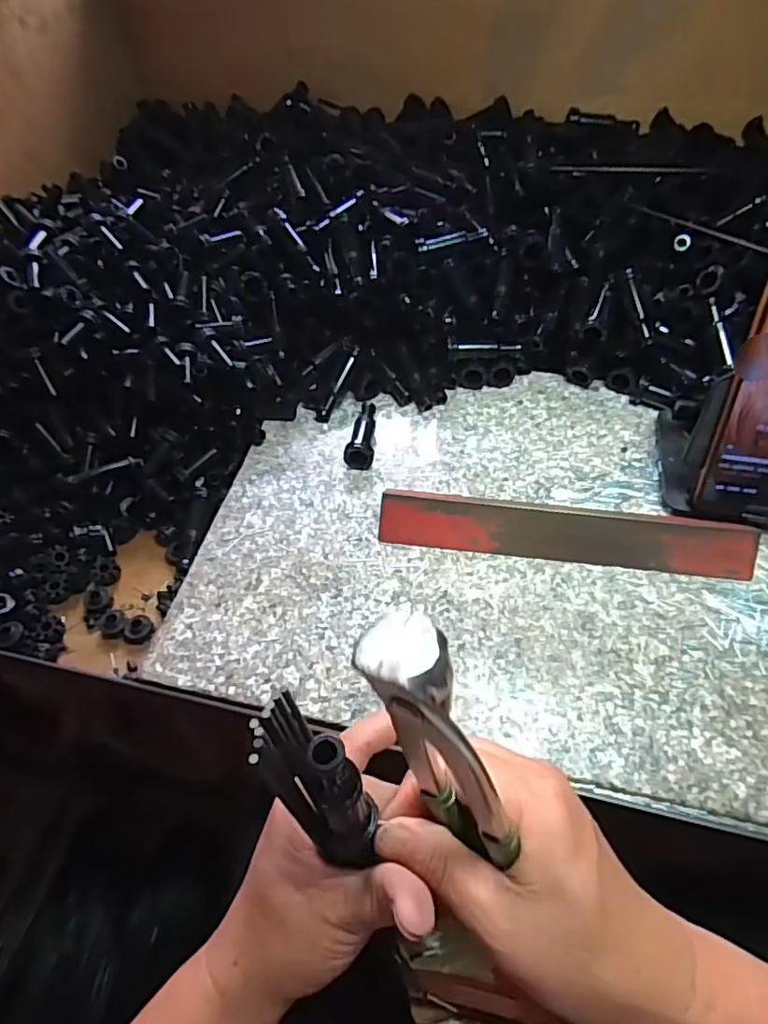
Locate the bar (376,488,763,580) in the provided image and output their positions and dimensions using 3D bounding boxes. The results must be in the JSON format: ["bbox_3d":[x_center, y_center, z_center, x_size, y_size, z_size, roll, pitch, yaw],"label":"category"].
[{"bbox_3d":[0.125,0.015,0.409,0.252,0.008,0.037,6,93,5],"label":"bar"}]

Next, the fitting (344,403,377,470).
[{"bbox_3d":[-0.017,-0.064,0.480,0.021,0.019,0.068,4,54,4],"label":"fitting"}]

